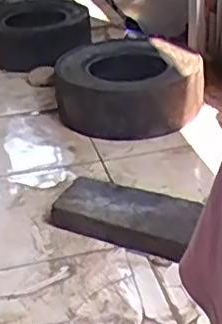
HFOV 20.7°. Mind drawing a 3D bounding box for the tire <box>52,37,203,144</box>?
[{"bbox_3d":[0.055,-0.242,1.940,0.448,0.211,0.402,-4,29,0],"label":"tire"}]

